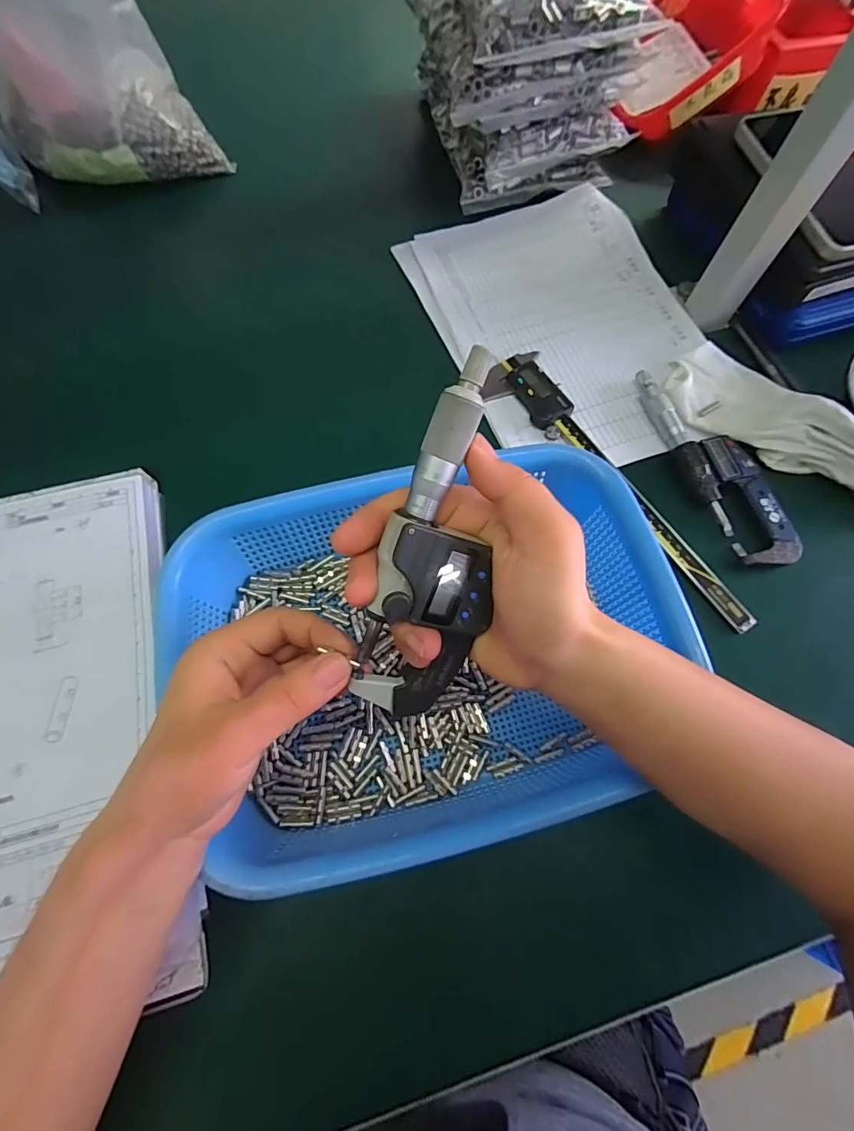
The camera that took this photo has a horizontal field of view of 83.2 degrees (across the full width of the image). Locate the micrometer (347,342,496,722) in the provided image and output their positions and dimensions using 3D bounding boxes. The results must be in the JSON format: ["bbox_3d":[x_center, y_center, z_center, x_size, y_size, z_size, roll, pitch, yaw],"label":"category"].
[{"bbox_3d":[0.004,-0.004,0.203,0.050,0.026,0.157,9,108,1],"label":"micrometer"}]

